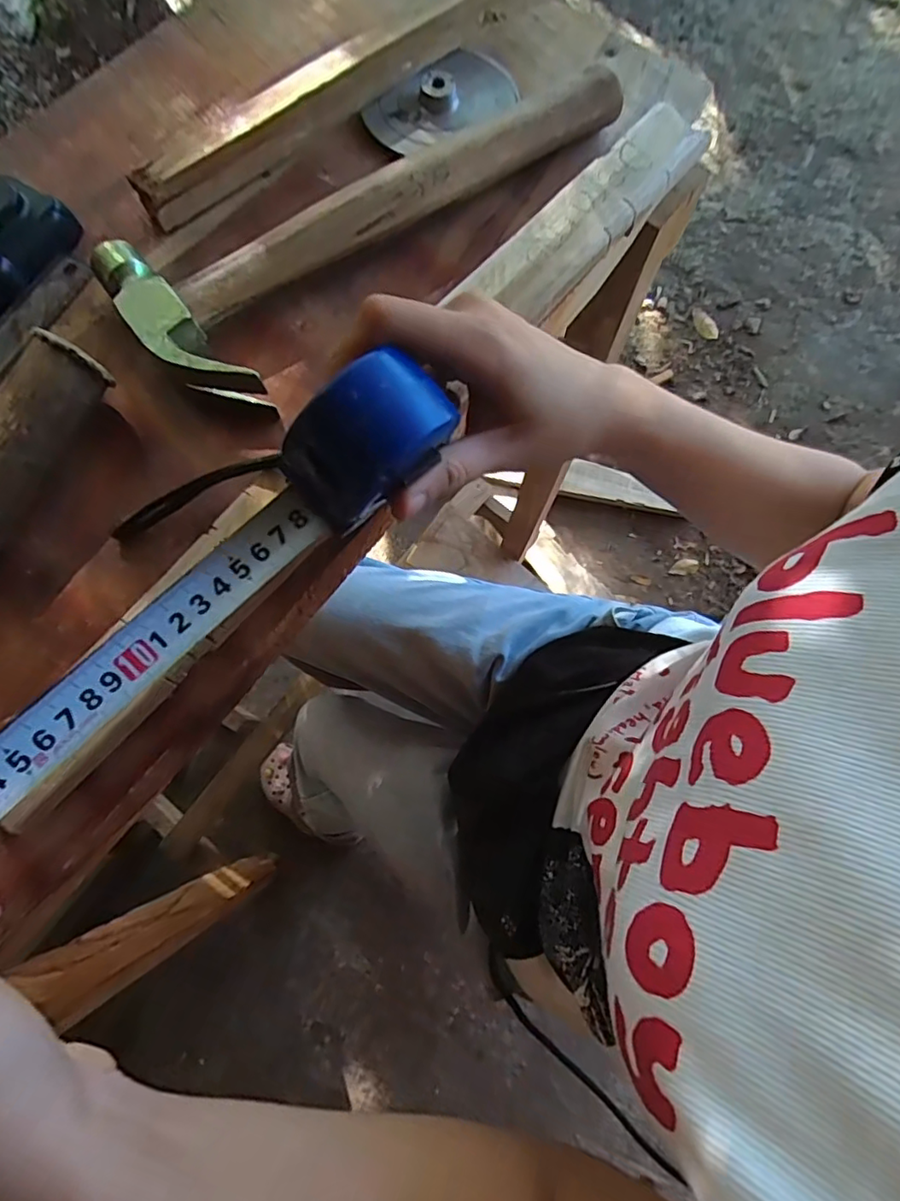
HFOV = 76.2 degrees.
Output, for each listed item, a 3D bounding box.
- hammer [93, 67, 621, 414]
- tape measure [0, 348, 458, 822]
[{"bbox_3d":[-0.037,-0.221,0.314,0.301,0.024,0.117,-38,79,-11],"label":"hammer"},{"bbox_3d":[-0.093,-0.007,0.210,0.220,0.048,0.055,-43,79,0],"label":"tape measure"}]

